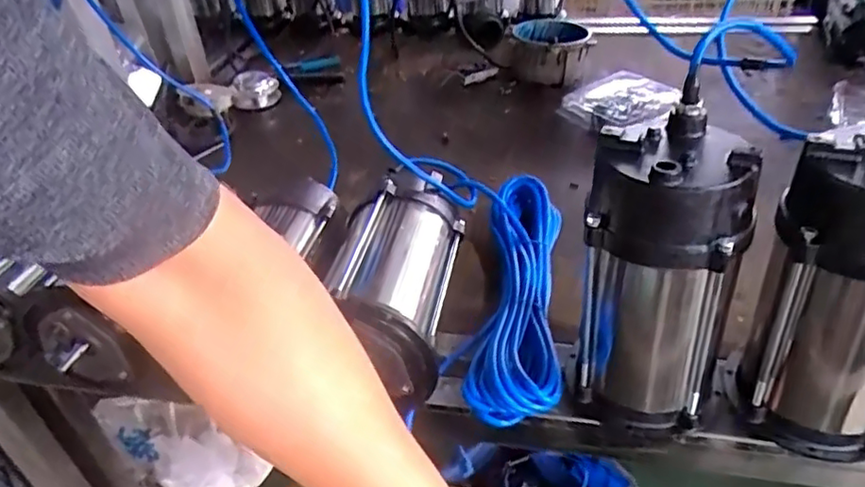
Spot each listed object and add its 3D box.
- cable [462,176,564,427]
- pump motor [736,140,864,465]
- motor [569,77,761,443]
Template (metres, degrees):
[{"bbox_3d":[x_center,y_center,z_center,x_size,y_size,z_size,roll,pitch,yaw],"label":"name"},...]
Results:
[{"bbox_3d":[0.099,0.041,0.707,0.092,0.052,0.366,3,39,11],"label":"cable"},{"bbox_3d":[0.329,0.045,0.499,0.129,0.250,0.109,21,45,30],"label":"pump motor"},{"bbox_3d":[0.187,0.033,0.536,0.116,0.260,0.116,12,41,21],"label":"motor"}]

